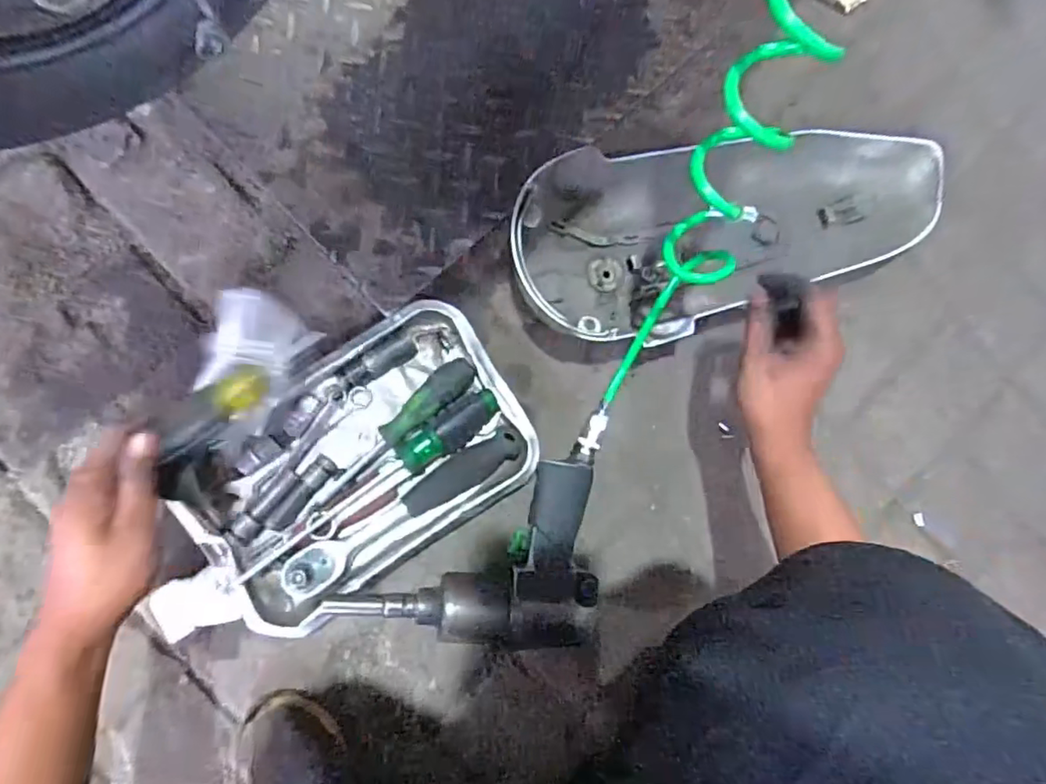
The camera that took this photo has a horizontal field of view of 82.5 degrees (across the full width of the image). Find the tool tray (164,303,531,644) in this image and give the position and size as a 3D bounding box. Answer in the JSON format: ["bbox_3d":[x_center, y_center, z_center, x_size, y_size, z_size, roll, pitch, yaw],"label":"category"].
[{"bbox_3d":[-0.143,0.070,0.564,0.305,0.043,0.207,-40,93,-9],"label":"tool tray"}]

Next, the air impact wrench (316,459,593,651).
[{"bbox_3d":[-0.055,0.150,0.559,0.241,0.079,0.166,1,86,-9],"label":"air impact wrench"}]

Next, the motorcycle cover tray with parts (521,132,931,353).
[{"bbox_3d":[0.227,-0.167,0.613,0.481,0.076,0.192,-11,88,-9],"label":"motorcycle cover tray with parts"}]

